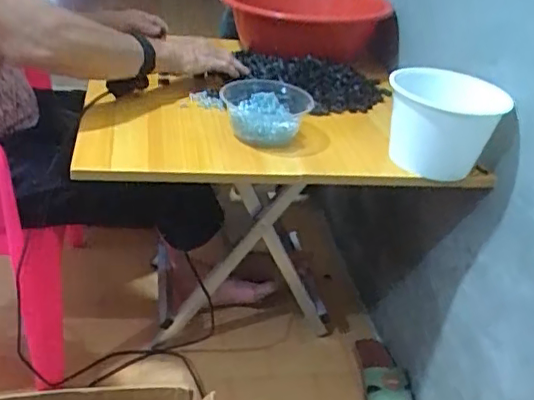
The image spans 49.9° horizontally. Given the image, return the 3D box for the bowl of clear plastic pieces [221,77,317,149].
[{"bbox_3d":[-0.005,-0.133,0.864,0.124,0.067,0.138,3,32,-6],"label":"bowl of clear plastic pieces"}]

